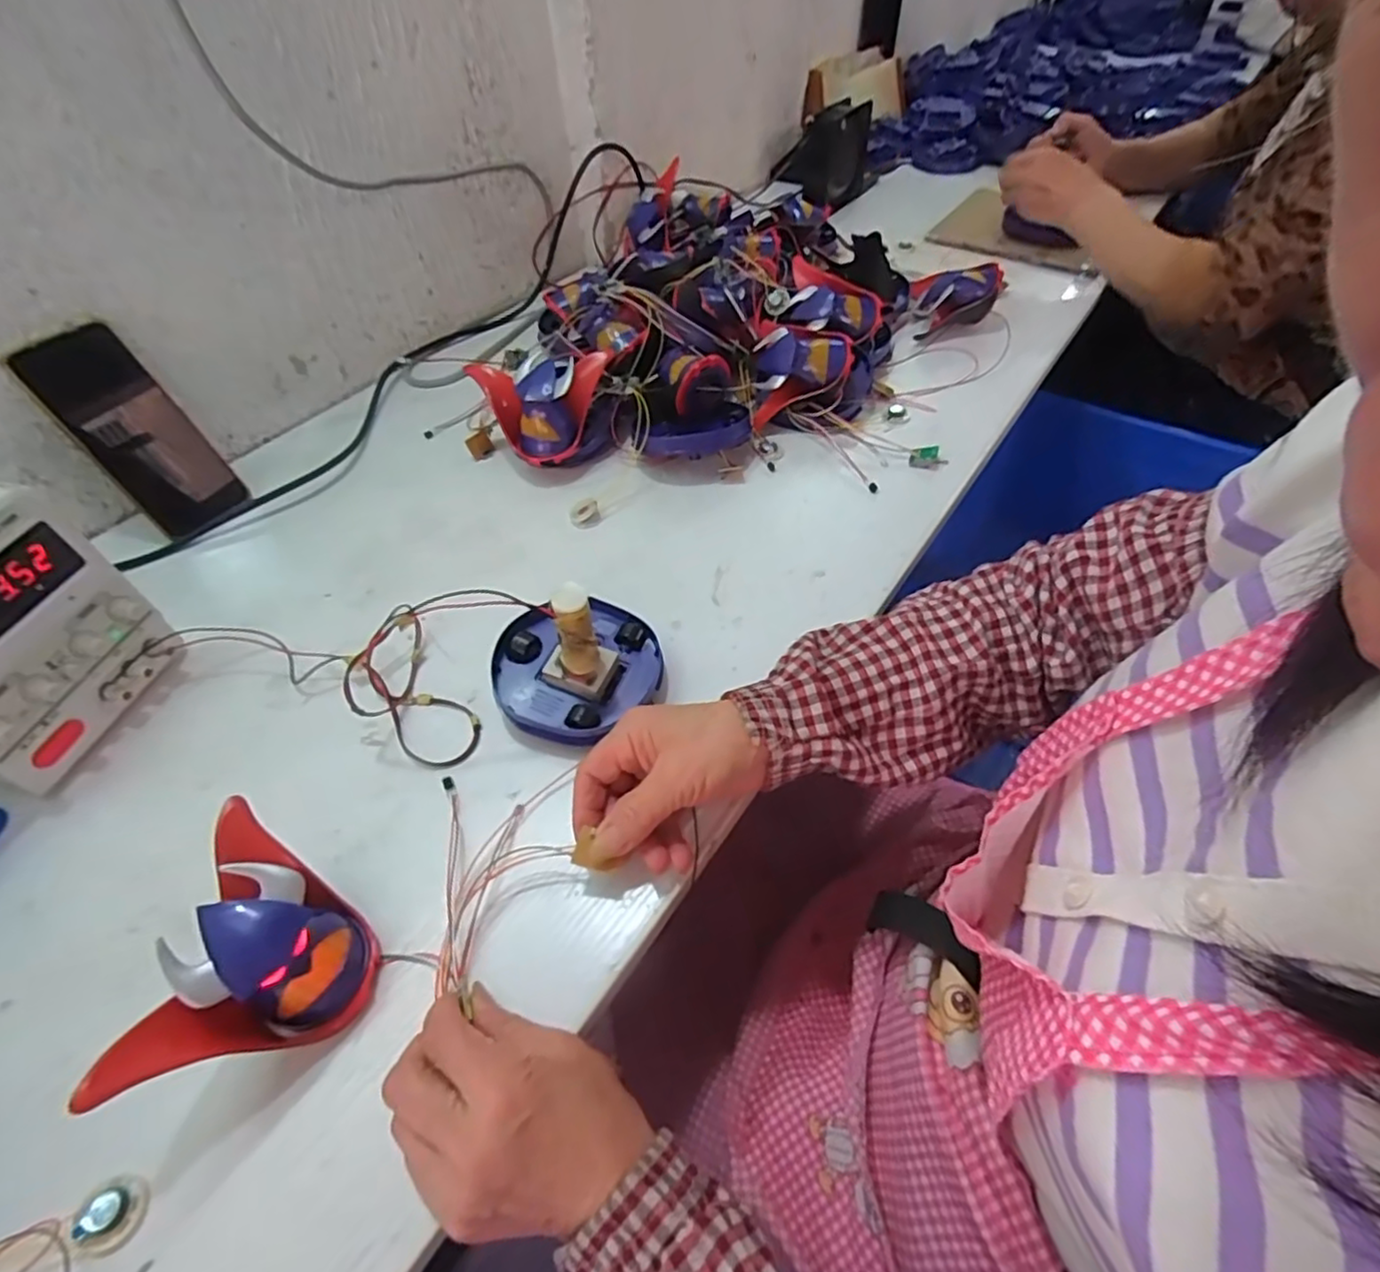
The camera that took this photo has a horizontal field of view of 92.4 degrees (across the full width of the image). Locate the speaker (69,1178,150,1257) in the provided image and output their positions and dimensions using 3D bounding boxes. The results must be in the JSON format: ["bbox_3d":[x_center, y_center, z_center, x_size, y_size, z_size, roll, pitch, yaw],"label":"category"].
[{"bbox_3d":[-0.252,0.250,0.285,0.026,0.012,0.026,-1,51,1],"label":"speaker"}]

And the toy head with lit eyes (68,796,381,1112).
[{"bbox_3d":[-0.199,0.159,0.314,0.059,0.073,0.113,8,52,8],"label":"toy head with lit eyes"}]

